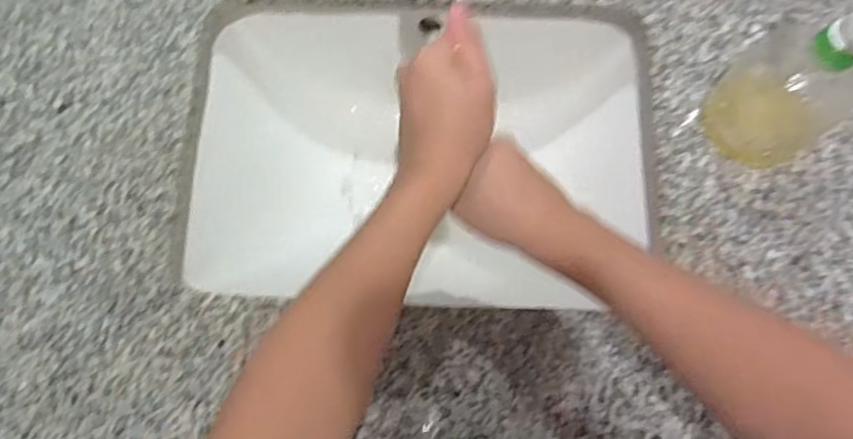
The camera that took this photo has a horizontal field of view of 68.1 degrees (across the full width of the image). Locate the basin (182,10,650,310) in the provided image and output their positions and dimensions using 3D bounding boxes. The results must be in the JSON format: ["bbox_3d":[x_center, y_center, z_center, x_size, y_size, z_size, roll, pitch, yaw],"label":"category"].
[{"bbox_3d":[-0.010,-0.065,0.652,0.396,0.146,0.296,7,74,3],"label":"basin"}]

